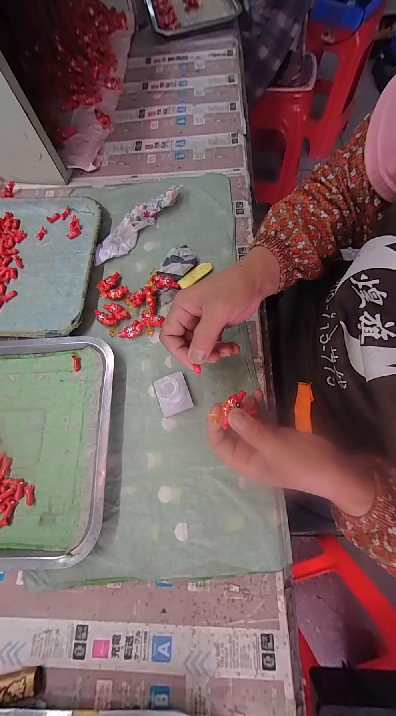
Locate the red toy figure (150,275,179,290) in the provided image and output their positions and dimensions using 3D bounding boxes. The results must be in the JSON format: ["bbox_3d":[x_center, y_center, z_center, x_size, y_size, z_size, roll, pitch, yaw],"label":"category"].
[{"bbox_3d":[-0.050,-0.115,0.360,0.041,0.016,0.021,16,73,6],"label":"red toy figure"}]

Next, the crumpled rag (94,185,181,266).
[{"bbox_3d":[-0.103,-0.230,0.393,0.046,0.024,0.189,37,77,12],"label":"crumpled rag"}]

